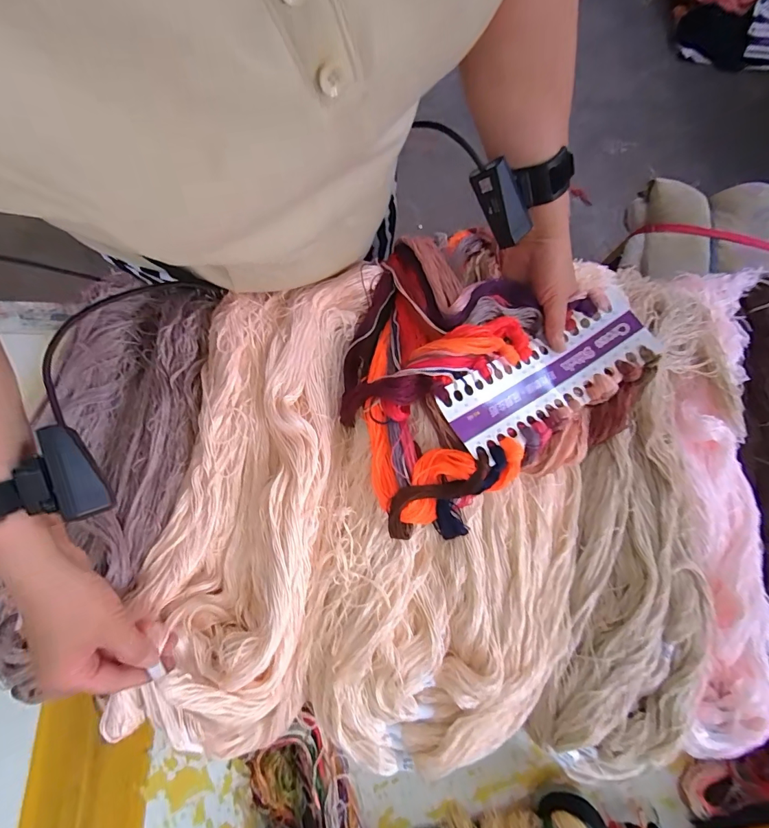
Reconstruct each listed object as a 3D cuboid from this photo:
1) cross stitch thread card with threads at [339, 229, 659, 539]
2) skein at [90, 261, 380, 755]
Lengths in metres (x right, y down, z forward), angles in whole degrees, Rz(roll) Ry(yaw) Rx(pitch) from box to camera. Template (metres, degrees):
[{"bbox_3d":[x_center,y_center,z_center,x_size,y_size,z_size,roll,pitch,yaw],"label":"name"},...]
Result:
[{"bbox_3d":[0.094,-0.065,0.424,0.315,0.059,0.274,-30,80,-7],"label":"cross stitch thread card with threads"},{"bbox_3d":[-0.129,0.075,0.408,0.168,0.065,0.479,10,82,1],"label":"skein"}]

